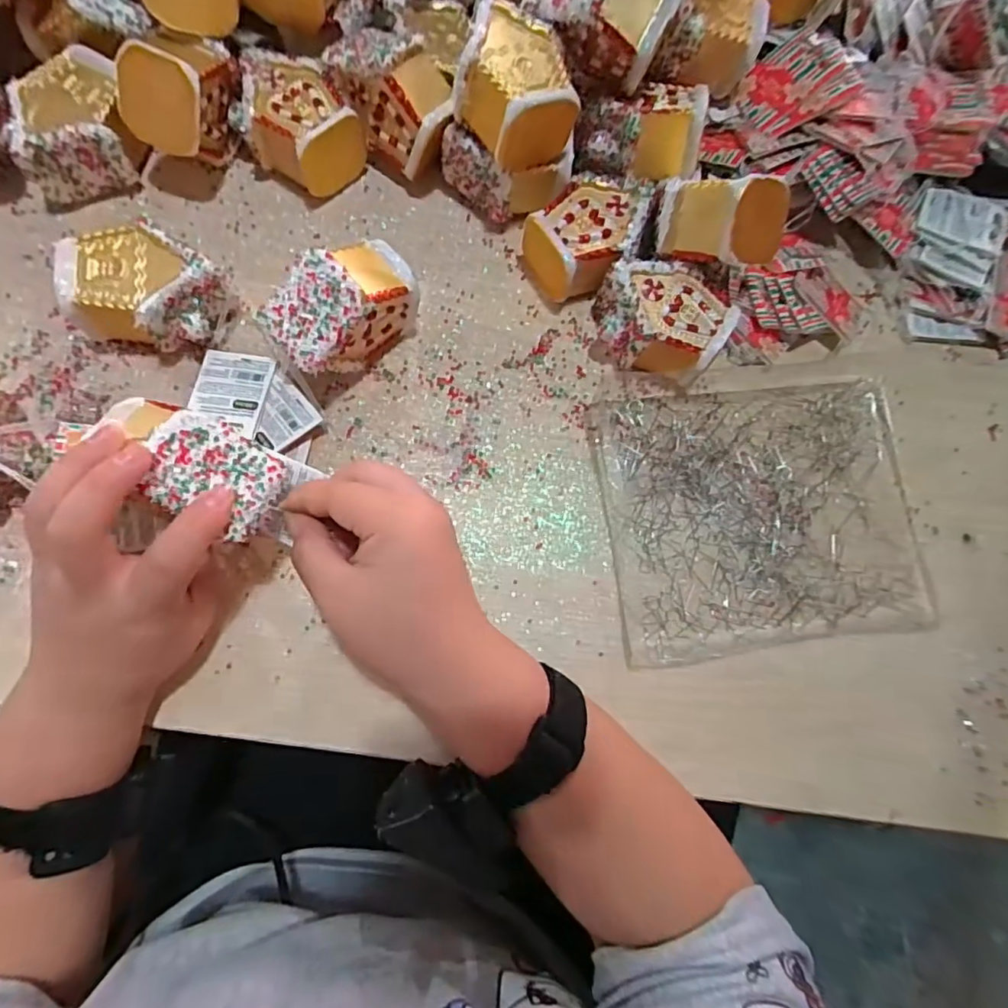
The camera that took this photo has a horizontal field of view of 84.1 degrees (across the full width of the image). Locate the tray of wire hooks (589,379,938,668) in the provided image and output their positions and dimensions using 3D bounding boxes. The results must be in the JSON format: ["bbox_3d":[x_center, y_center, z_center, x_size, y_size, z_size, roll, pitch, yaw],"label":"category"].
[{"bbox_3d":[0.167,0.005,0.362,0.203,0.016,0.167,-5,79,-6],"label":"tray of wire hooks"}]

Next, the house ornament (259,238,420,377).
[{"bbox_3d":[-0.095,-0.114,0.333,0.047,0.068,0.089,44,79,5],"label":"house ornament"}]

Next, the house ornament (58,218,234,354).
[{"bbox_3d":[-0.210,-0.122,0.329,0.076,0.042,0.065,23,77,0],"label":"house ornament"}]

